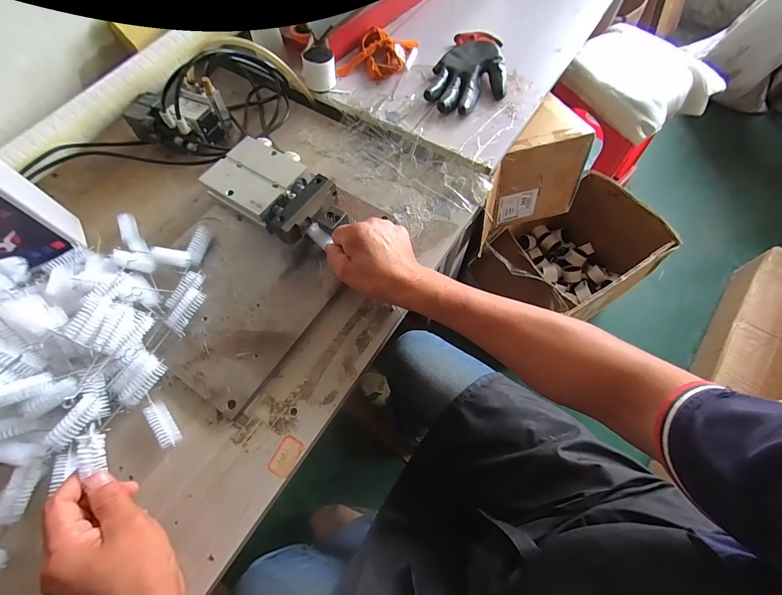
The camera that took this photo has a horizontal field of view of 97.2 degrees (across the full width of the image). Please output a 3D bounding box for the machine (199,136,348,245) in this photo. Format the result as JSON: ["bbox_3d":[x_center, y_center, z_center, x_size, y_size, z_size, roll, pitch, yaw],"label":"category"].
[{"bbox_3d":[-0.145,-0.137,0.458,0.200,0.049,0.118,38,71,12],"label":"machine"}]

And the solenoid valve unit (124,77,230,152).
[{"bbox_3d":[-0.316,-0.268,0.505,0.129,0.076,0.071,3,68,-2],"label":"solenoid valve unit"}]

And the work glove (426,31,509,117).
[{"bbox_3d":[0.133,-0.375,0.563,0.116,0.032,0.204,13,66,6],"label":"work glove"}]

